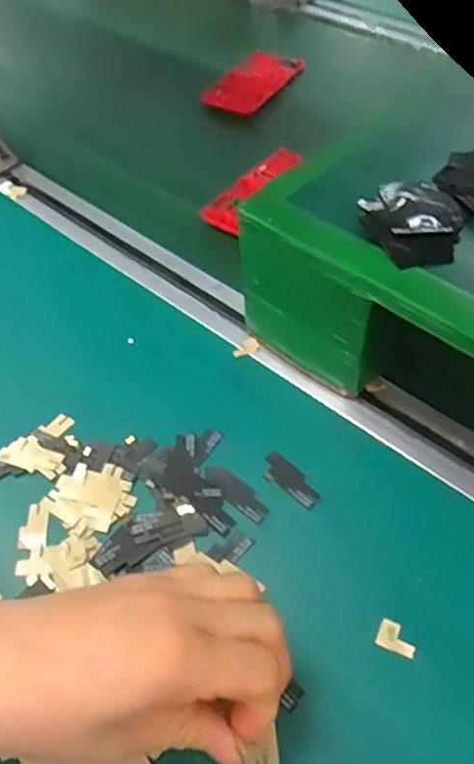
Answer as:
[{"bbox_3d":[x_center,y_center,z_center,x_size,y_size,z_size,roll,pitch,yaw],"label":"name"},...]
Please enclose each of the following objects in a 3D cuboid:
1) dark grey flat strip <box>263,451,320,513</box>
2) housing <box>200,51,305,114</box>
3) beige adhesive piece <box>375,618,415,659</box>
[{"bbox_3d":[0.030,0.057,0.353,0.018,0.004,0.041,-37,58,-22],"label":"dark grey flat strip"},{"bbox_3d":[0.017,-0.306,0.622,0.060,0.011,0.118,23,57,20],"label":"housing"},{"bbox_3d":[0.078,0.125,0.297,0.018,0.005,0.012,22,57,20],"label":"beige adhesive piece"}]

